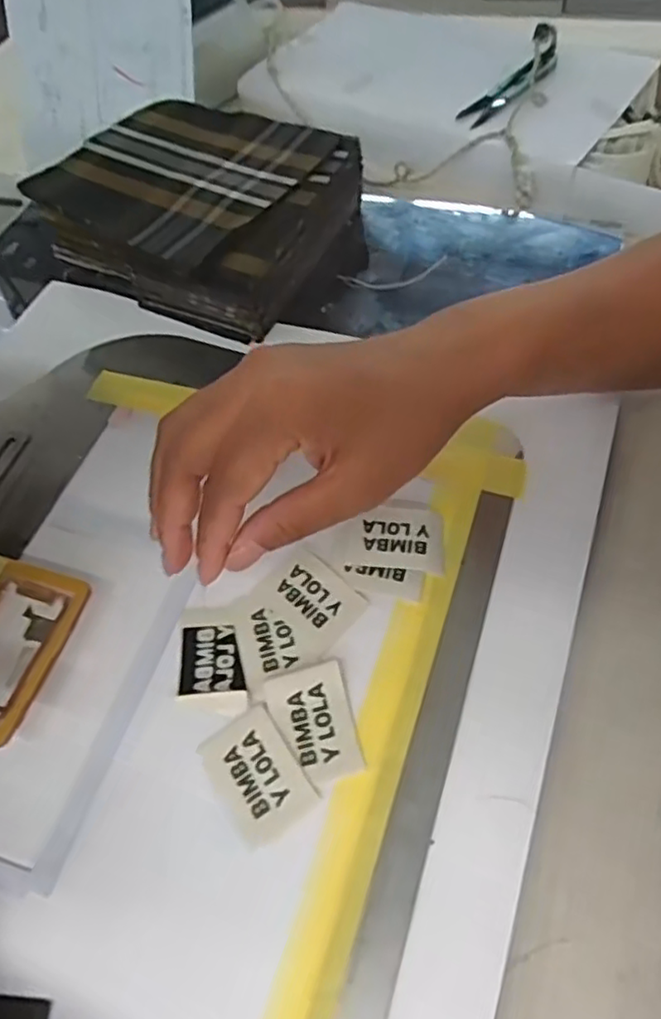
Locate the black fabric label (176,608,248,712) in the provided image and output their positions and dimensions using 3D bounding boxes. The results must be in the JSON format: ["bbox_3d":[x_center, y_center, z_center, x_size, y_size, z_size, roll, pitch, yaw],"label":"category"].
[{"bbox_3d":[-0.055,0.069,0.310,0.032,0.006,0.049,-7,56,4],"label":"black fabric label"}]

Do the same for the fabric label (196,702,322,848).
[{"bbox_3d":[-0.032,0.110,0.279,0.034,0.004,0.048,-34,59,-14],"label":"fabric label"}]

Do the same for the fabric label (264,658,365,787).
[{"bbox_3d":[-0.007,0.092,0.288,0.035,0.004,0.048,-14,57,-2],"label":"fabric label"}]

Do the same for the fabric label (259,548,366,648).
[{"bbox_3d":[-0.008,0.041,0.320,0.045,0.004,0.031,36,68,26],"label":"fabric label"}]

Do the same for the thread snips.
[{"bbox_3d":[0.139,-0.326,0.506,0.028,0.032,0.111,35,68,26],"label":"thread snips"}]

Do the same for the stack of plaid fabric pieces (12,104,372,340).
[{"bbox_3d":[-0.087,-0.209,0.453,0.197,0.048,0.157,23,63,21],"label":"stack of plaid fabric pieces"}]

